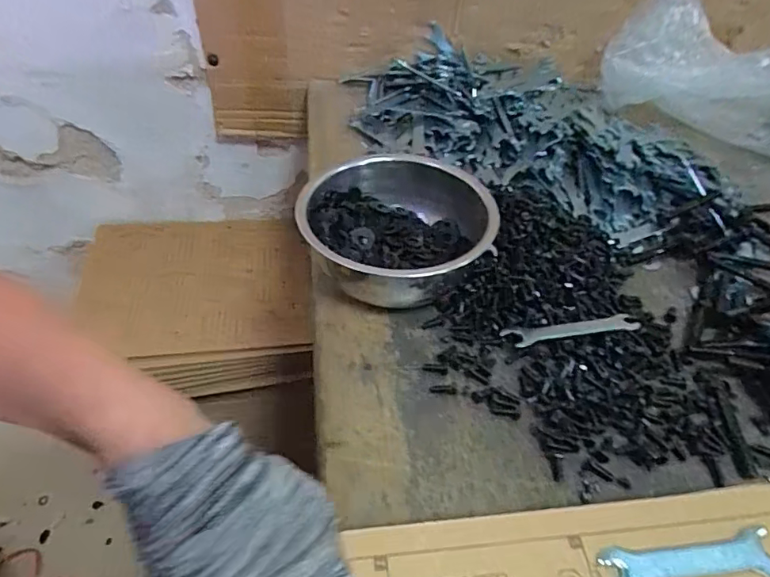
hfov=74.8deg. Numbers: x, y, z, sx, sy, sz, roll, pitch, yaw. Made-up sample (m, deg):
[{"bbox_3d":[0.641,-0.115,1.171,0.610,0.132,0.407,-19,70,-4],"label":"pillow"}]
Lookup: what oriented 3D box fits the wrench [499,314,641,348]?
[{"bbox_3d":[0.155,0.035,0.419,0.111,0.004,0.020,-8,45,-5],"label":"wrench"}]

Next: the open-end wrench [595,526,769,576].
[{"bbox_3d":[0.184,0.159,0.293,0.117,0.005,0.026,-4,46,-8],"label":"open-end wrench"}]

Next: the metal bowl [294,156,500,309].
[{"bbox_3d":[0.007,-0.050,0.461,0.156,0.071,0.171,12,46,7],"label":"metal bowl"}]

